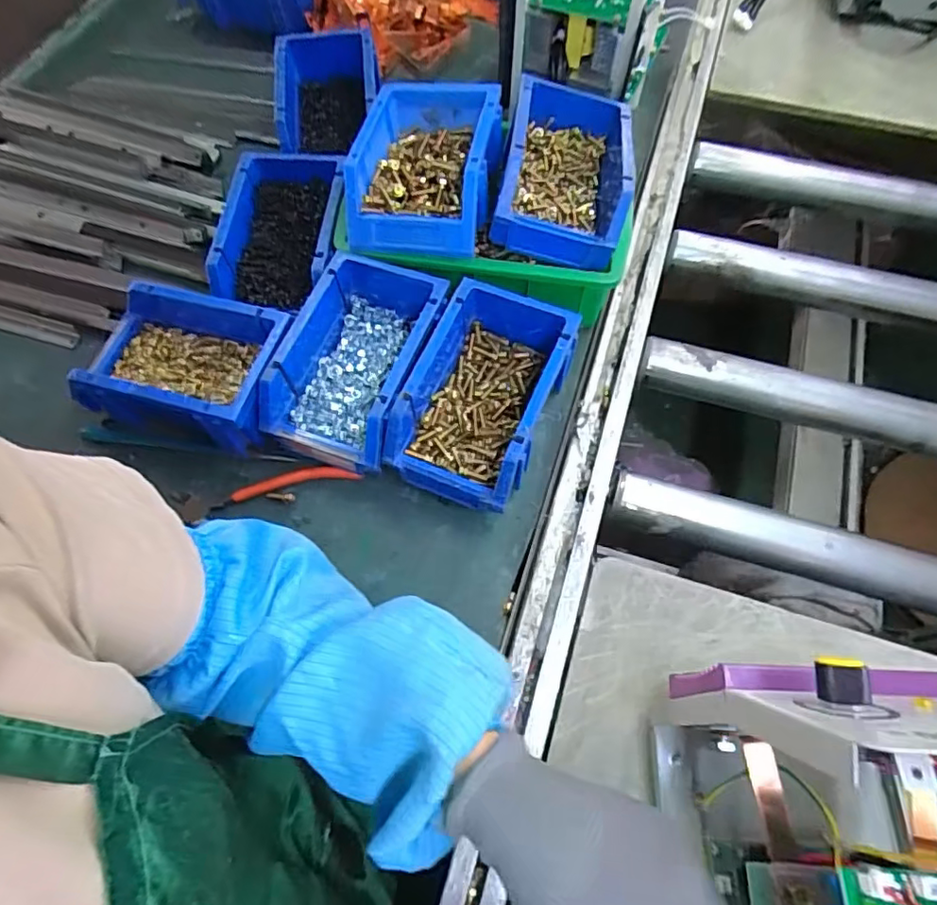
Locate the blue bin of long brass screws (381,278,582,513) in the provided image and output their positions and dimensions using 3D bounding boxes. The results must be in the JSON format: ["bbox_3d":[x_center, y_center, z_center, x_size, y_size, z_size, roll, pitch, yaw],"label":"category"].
[{"bbox_3d":[0.012,-0.044,0.450,0.103,0.077,0.161,20,66,10],"label":"blue bin of long brass screws"}]

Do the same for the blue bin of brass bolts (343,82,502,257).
[{"bbox_3d":[-0.036,-0.238,0.471,0.113,0.048,0.154,11,64,6],"label":"blue bin of brass bolts"}]

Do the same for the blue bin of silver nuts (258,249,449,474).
[{"bbox_3d":[-0.091,-0.072,0.466,0.108,0.075,0.161,18,65,10],"label":"blue bin of silver nuts"}]

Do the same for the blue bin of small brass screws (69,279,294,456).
[{"bbox_3d":[-0.230,-0.069,0.461,0.164,0.070,0.103,14,65,8],"label":"blue bin of small brass screws"}]

